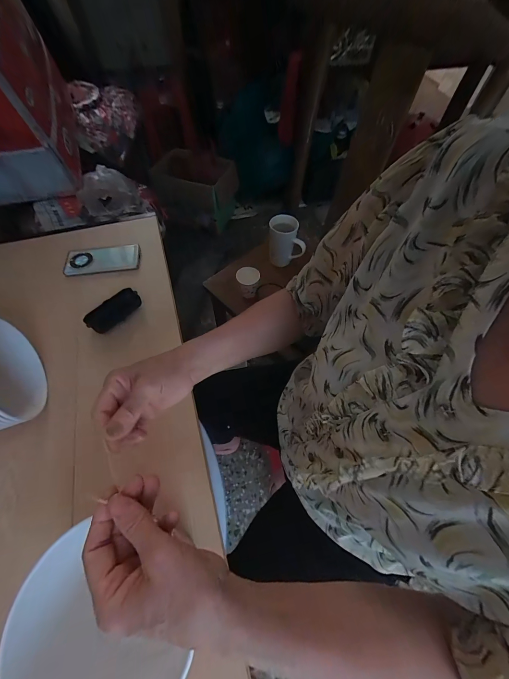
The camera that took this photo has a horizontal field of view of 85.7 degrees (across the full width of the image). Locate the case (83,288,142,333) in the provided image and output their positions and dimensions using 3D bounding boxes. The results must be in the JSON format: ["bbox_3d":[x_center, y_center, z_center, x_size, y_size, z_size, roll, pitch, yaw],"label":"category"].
[{"bbox_3d":[-0.289,-0.060,0.564,0.109,0.032,0.042,-36,66,-21],"label":"case"}]

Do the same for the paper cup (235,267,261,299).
[{"bbox_3d":[-0.019,-0.177,0.824,0.070,0.063,0.064,-2,59,-3],"label":"paper cup"}]

